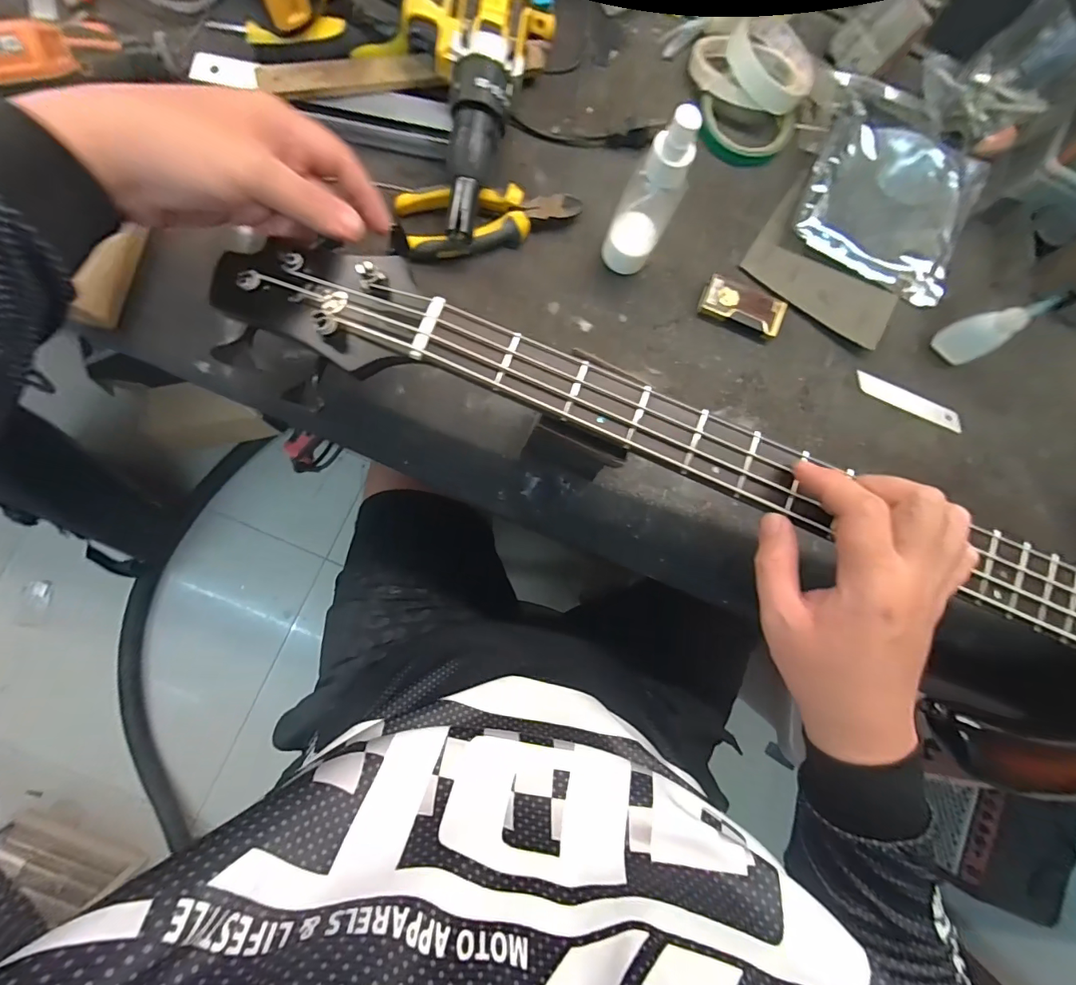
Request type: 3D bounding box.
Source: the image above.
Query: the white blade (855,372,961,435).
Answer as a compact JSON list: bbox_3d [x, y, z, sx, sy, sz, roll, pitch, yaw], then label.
[{"bbox_3d":[0.335,-0.081,0.422,0.105,0.004,0.020,21,78,-4],"label":"white blade"}]

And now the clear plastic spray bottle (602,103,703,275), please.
[{"bbox_3d":[0.081,-0.213,0.348,0.041,0.137,0.034,24,84,-2],"label":"clear plastic spray bottle"}]

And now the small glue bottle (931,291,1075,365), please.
[{"bbox_3d":[0.381,-0.137,0.390,0.028,0.091,0.025,30,84,-2],"label":"small glue bottle"}]

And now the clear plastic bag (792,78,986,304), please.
[{"bbox_3d":[0.327,-0.286,0.428,0.152,0.020,0.189,22,85,-2],"label":"clear plastic bag"}]

